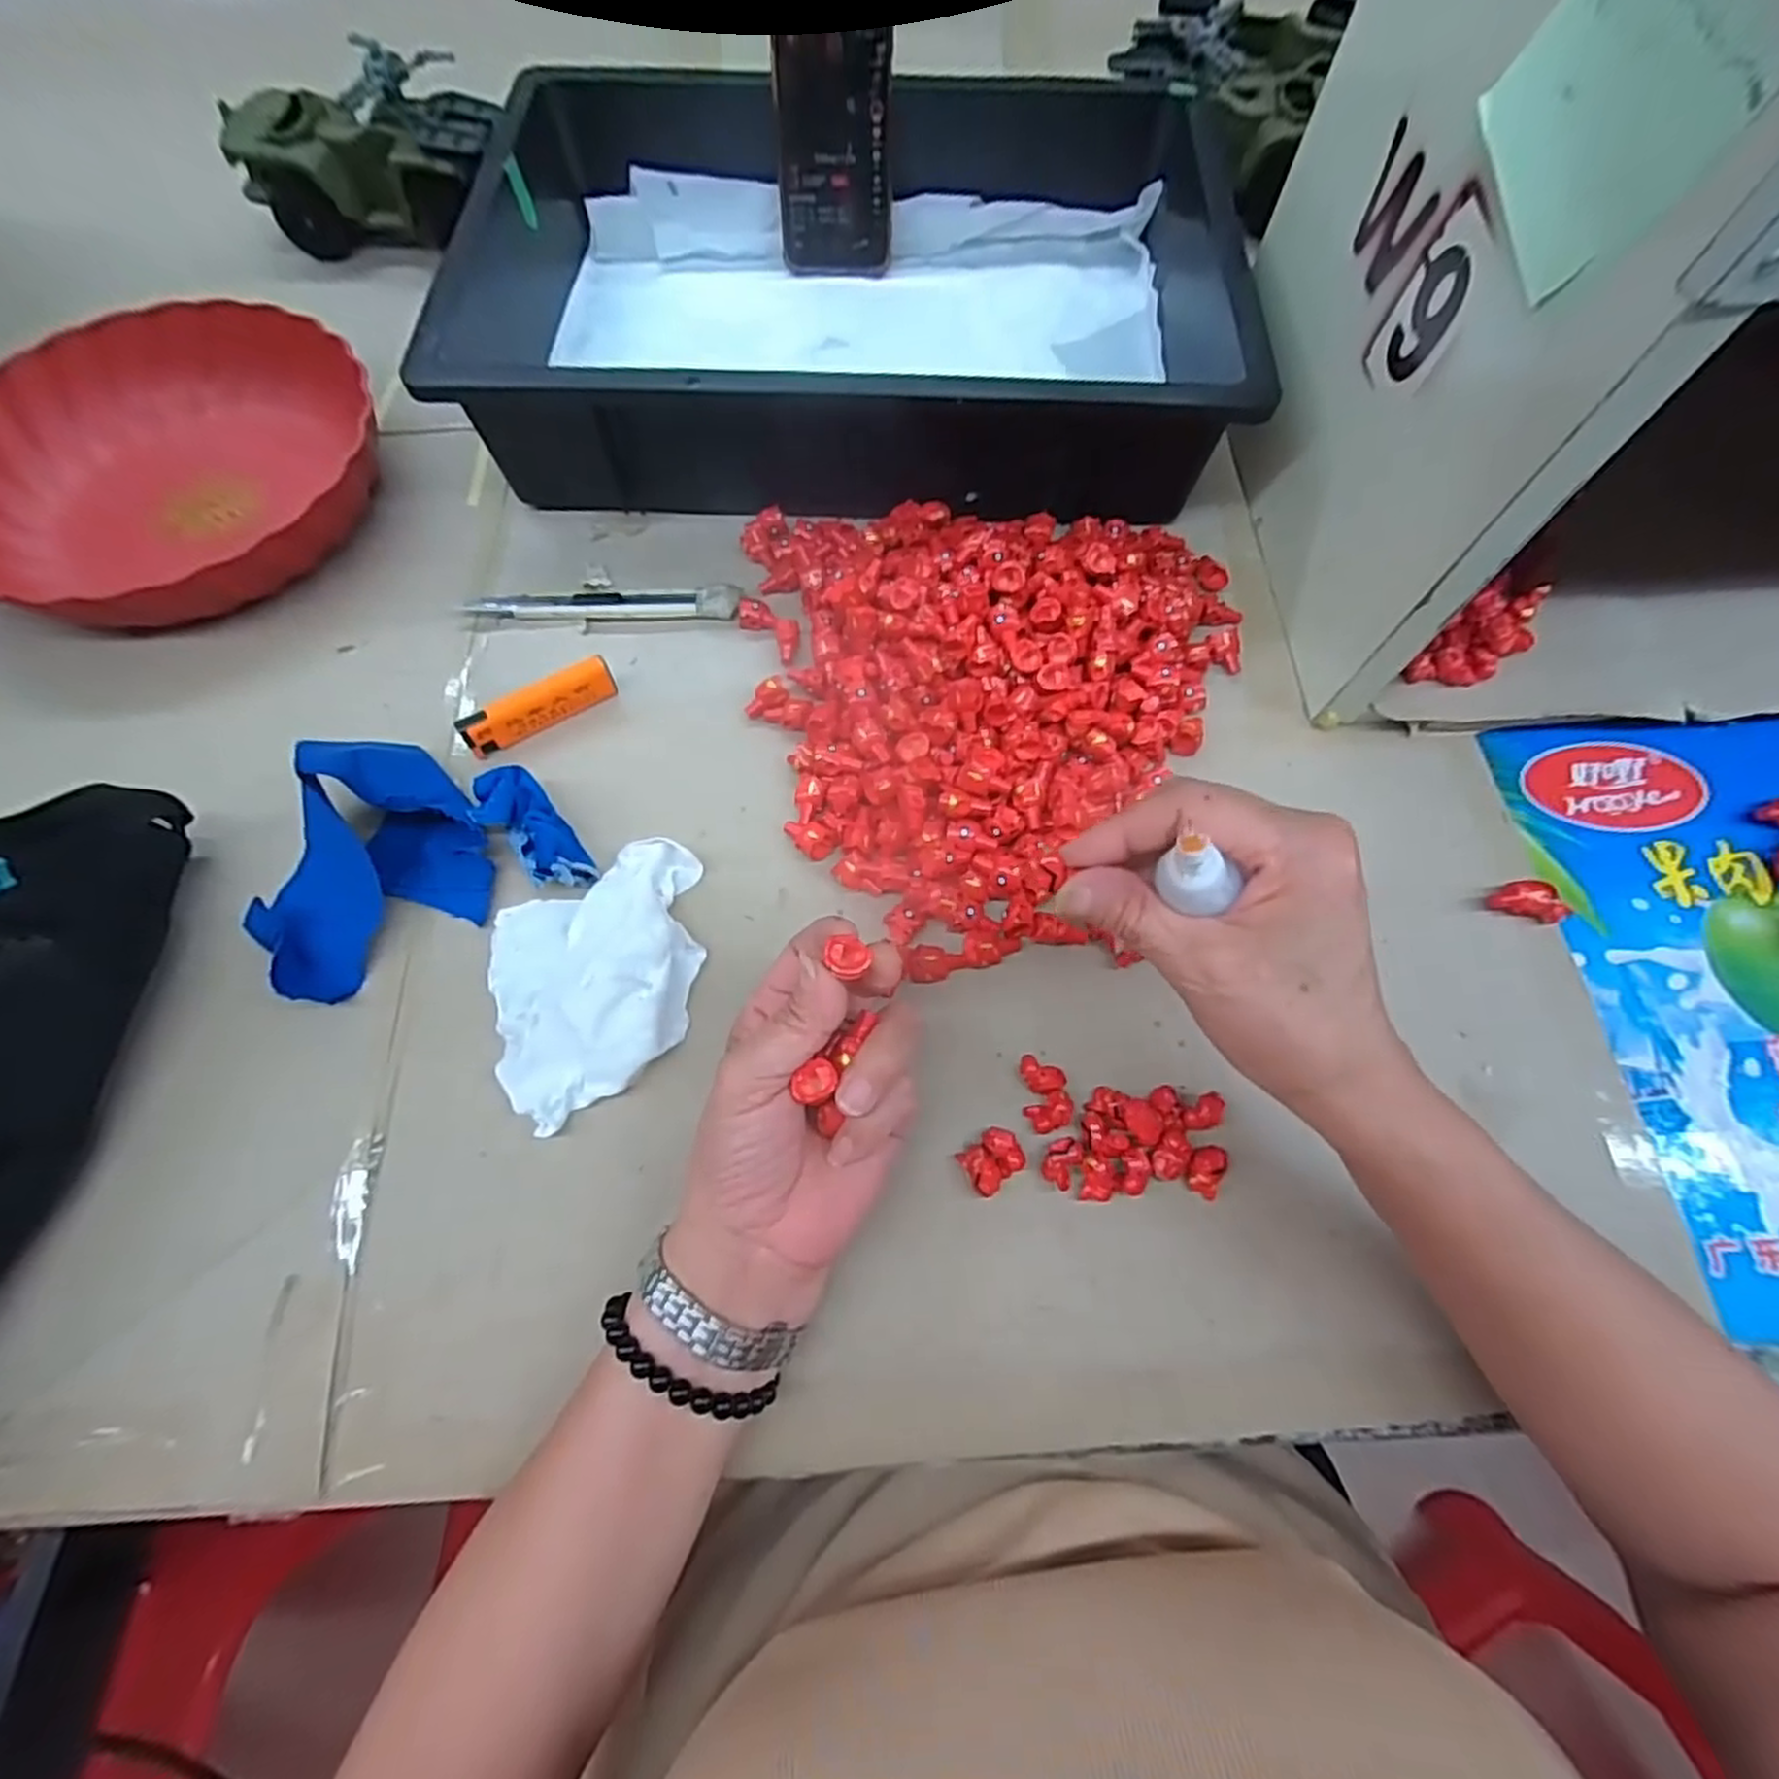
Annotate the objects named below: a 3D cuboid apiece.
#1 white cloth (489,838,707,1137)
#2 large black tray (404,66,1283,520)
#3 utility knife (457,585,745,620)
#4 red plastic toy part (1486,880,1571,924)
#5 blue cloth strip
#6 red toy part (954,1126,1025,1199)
[{"bbox_3d":[-0.131,0.037,0.344,0.096,0.032,0.114,-15,69,-7],"label":"white cloth"},{"bbox_3d":[-0.022,-0.376,0.484,0.443,0.090,0.308,1,68,0],"label":"large black tray"},{"bbox_3d":[-0.164,-0.165,0.444,0.154,0.010,0.021,-2,68,-1],"label":"utility knife"},{"bbox_3d":[0.313,0.005,0.376,0.035,0.013,0.017,12,69,4],"label":"red plastic toy part"},{"bbox_3d":[-0.230,-0.021,0.355,0.150,0.053,0.105,-25,71,-10],"label":"blue cloth strip"},{"bbox_3d":[0.044,0.115,0.326,0.026,0.008,0.021,-37,73,-14],"label":"red toy part"}]

